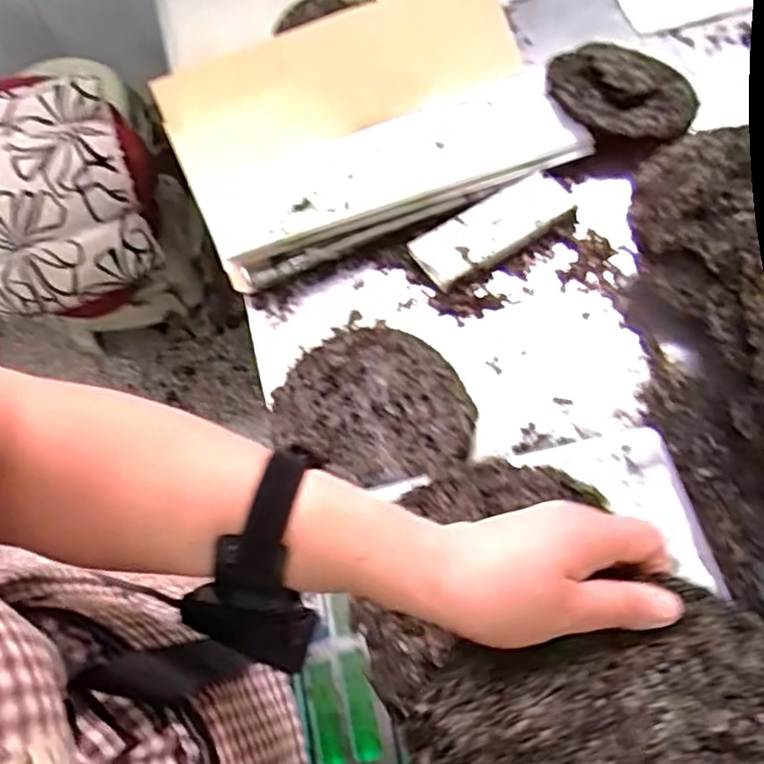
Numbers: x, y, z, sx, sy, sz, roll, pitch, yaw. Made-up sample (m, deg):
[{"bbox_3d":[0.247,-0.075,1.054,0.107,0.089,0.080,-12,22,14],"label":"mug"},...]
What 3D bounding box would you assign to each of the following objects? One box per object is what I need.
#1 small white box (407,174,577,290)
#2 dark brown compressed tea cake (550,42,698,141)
[{"bbox_3d":[0.136,-0.184,0.855,0.205,0.022,0.072,-31,69,-12],"label":"small white box"},{"bbox_3d":[0.316,-0.384,0.925,0.185,0.041,0.179,0,66,1],"label":"dark brown compressed tea cake"}]

